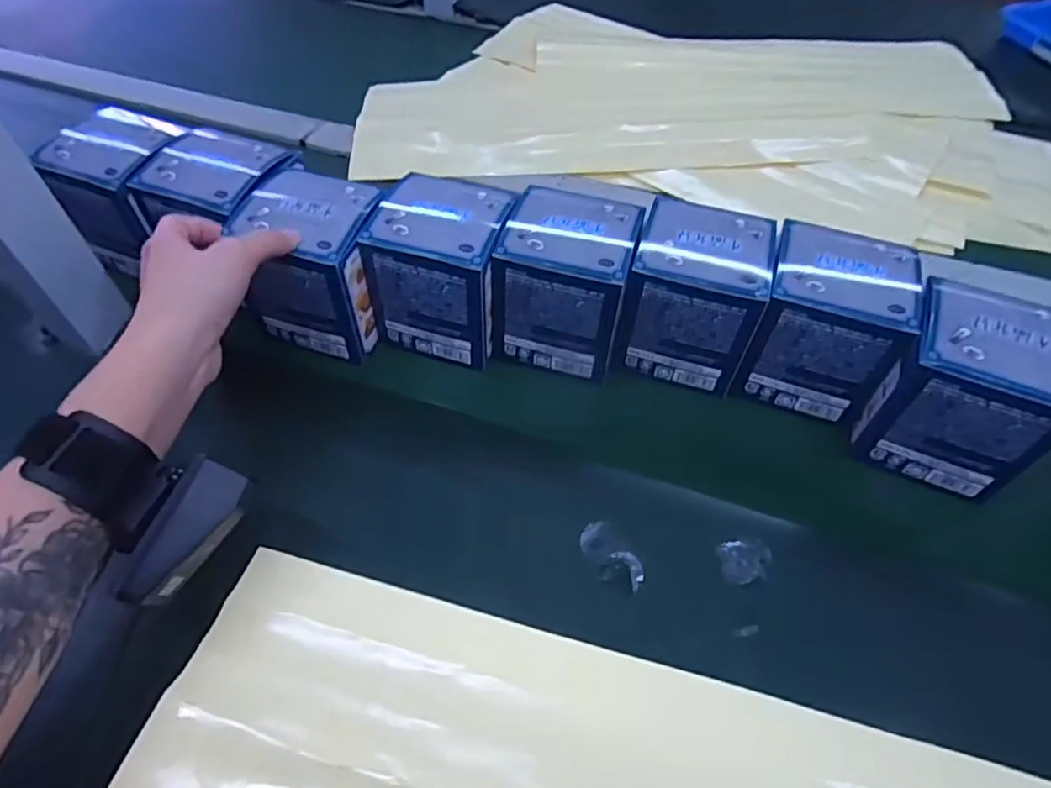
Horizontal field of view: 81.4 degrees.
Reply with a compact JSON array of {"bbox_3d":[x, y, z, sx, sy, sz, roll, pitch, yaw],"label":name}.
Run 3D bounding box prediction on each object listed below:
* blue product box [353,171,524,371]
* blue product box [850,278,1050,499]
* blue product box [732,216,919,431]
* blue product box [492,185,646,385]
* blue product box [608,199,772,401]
[{"bbox_3d":[-0.052,-0.085,0.415,0.080,0.088,0.082,14,54,12],"label":"blue product box"},{"bbox_3d":[0.257,-0.006,0.356,0.083,0.083,0.073,20,55,16],"label":"blue product box"},{"bbox_3d":[0.191,-0.049,0.390,0.080,0.078,0.081,18,54,14],"label":"blue product box"},{"bbox_3d":[0.028,-0.073,0.411,0.083,0.093,0.081,13,53,11],"label":"blue product box"},{"bbox_3d":[0.111,-0.069,0.404,0.083,0.082,0.082,14,54,12],"label":"blue product box"}]

